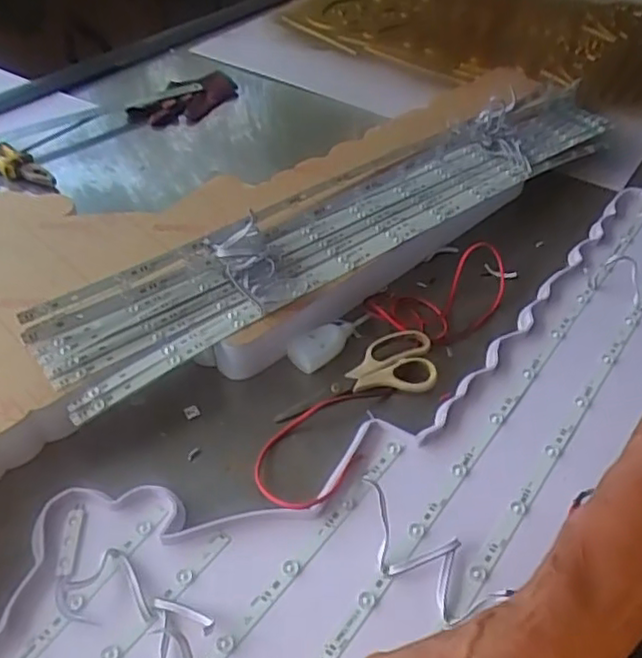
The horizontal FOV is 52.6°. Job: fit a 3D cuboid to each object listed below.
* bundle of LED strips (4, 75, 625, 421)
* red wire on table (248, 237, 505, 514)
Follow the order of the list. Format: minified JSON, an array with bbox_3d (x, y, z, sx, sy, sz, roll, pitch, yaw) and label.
[{"bbox_3d":[0.066,-0.172,0.845,0.903,0.046,0.189,-31,54,-29],"label":"bundle of LED strips"},{"bbox_3d":[0.075,0.015,0.712,0.115,0.032,0.445,28,50,26],"label":"red wire on table"}]

